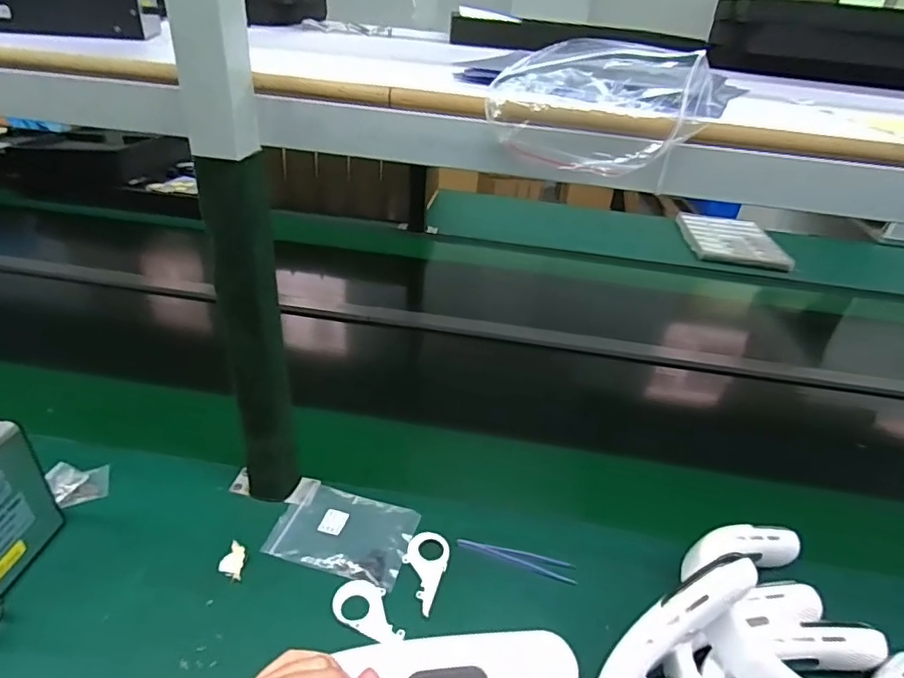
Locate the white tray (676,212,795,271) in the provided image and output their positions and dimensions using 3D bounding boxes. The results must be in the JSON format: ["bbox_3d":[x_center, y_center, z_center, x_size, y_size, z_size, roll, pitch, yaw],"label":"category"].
[{"bbox_3d":[0.785,-0.289,1.536,0.247,0.027,0.371,8,33,4],"label":"white tray"}]

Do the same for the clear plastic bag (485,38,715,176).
[{"bbox_3d":[0.112,-0.177,0.411,0.161,0.084,0.060,12,33,10],"label":"clear plastic bag"}]

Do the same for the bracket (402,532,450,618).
[{"bbox_3d":[-0.032,0.242,0.570,0.047,0.004,0.090,14,34,13],"label":"bracket"}]

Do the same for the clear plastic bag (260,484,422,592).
[{"bbox_3d":[-0.120,0.214,0.604,0.148,0.004,0.102,12,33,11],"label":"clear plastic bag"}]

